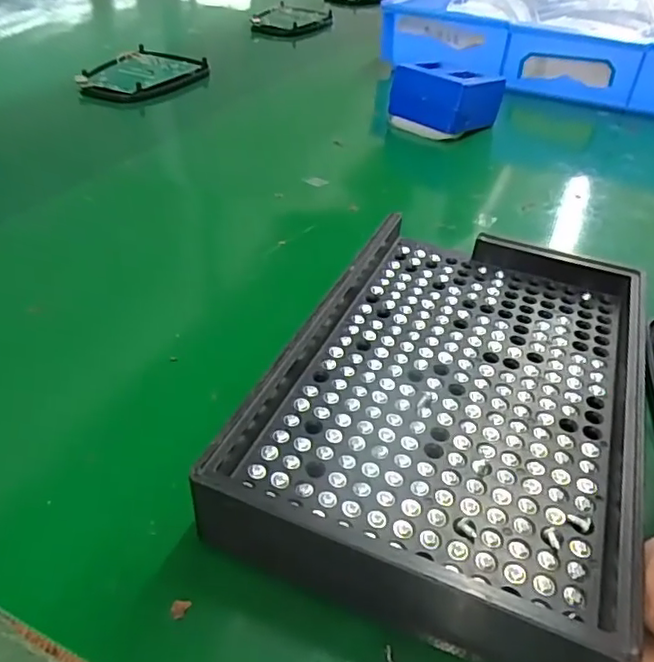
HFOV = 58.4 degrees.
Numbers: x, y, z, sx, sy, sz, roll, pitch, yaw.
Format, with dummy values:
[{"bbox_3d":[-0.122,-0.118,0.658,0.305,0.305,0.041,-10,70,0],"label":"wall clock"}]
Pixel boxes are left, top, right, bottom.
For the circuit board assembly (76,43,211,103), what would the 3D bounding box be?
[{"bbox_3d":[-0.133,-0.180,0.410,0.064,0.009,0.094,20,41,14],"label":"circuit board assembly"}]

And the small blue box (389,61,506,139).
[{"bbox_3d":[0.073,-0.144,0.361,0.052,0.035,0.046,35,47,29],"label":"small blue box"}]

